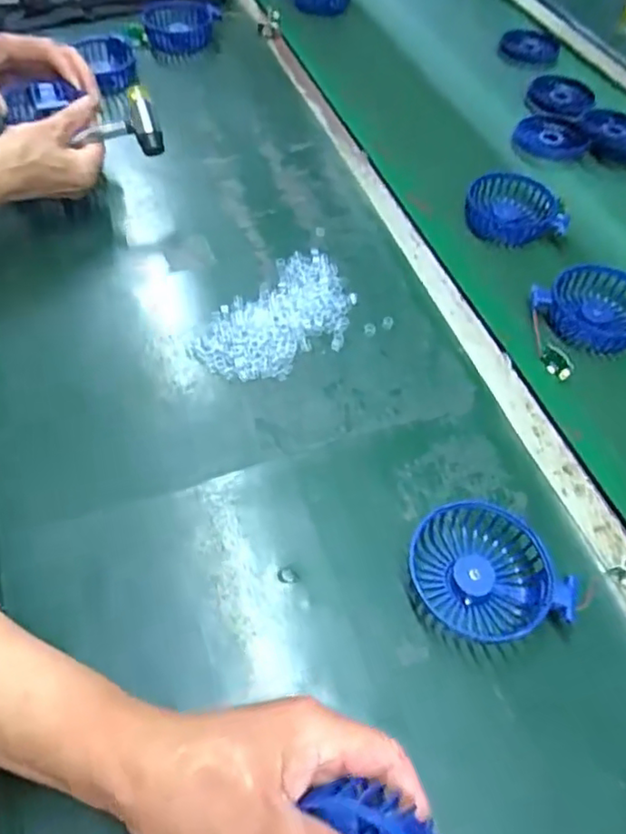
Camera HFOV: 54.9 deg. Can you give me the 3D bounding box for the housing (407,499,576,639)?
[{"bbox_3d":[0.111,0.103,0.397,0.086,0.030,0.089,0,55,-1],"label":"housing"}]

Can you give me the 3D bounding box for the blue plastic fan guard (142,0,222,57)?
[{"bbox_3d":[-0.187,-0.532,0.823,0.089,0.034,0.101,21,56,11],"label":"blue plastic fan guard"}]

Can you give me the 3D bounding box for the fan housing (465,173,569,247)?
[{"bbox_3d":[0.210,-0.214,0.634,0.097,0.037,0.080,7,56,4],"label":"fan housing"}]

